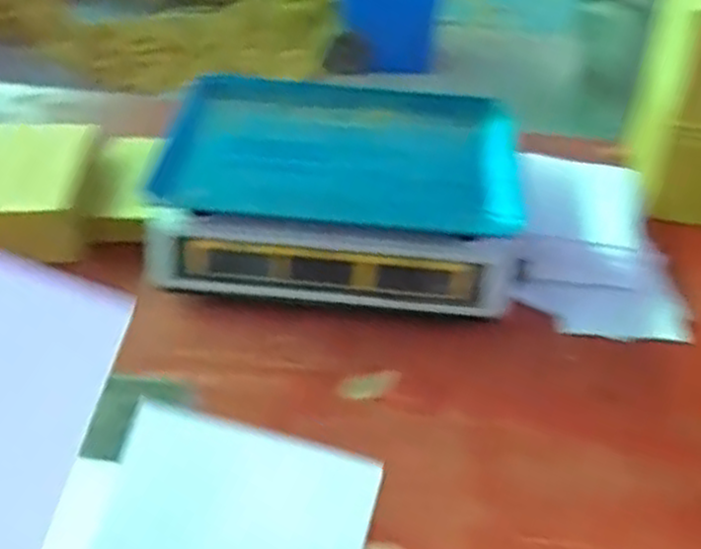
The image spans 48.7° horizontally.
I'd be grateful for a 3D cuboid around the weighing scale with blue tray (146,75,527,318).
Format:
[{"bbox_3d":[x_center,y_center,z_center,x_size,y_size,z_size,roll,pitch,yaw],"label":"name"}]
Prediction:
[{"bbox_3d":[-0.005,-0.095,0.774,0.329,0.088,0.268,5,41,3],"label":"weighing scale with blue tray"}]

